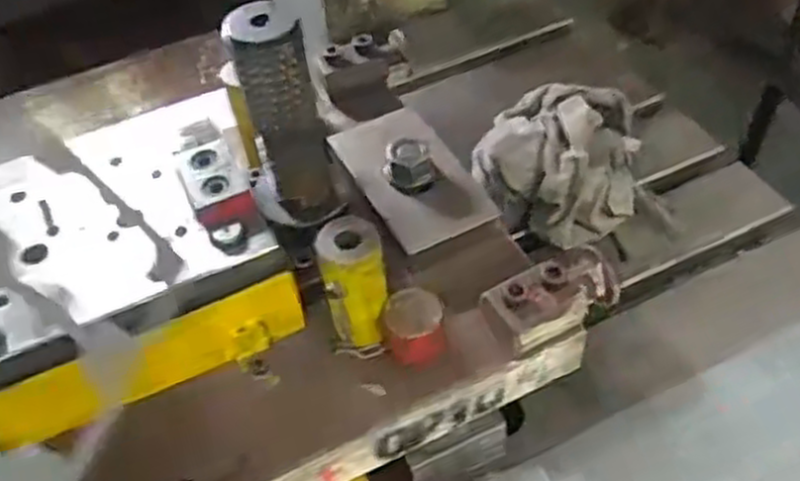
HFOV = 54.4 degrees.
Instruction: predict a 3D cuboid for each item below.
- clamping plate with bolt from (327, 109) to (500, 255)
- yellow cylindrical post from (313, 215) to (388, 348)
[{"bbox_3d":[0.006,-0.058,0.617,0.076,0.027,0.148,-24,51,-15],"label":"clamping plate with bolt"},{"bbox_3d":[-0.029,0.032,0.514,0.041,0.094,0.043,-2,48,3],"label":"yellow cylindrical post"}]

